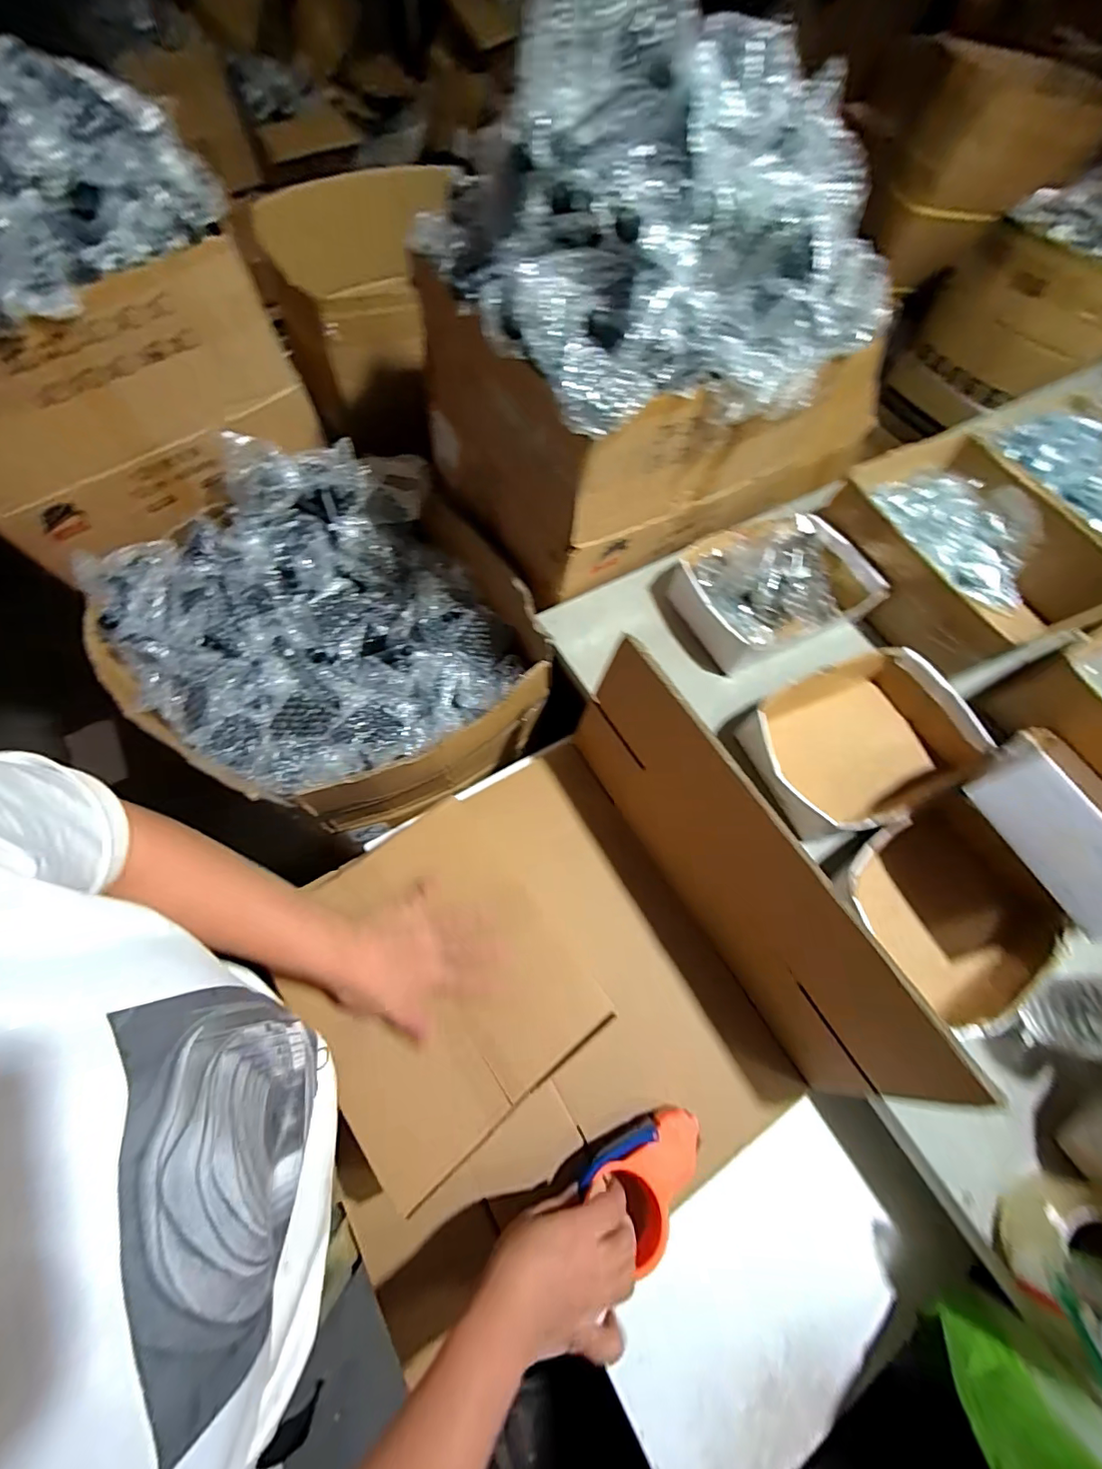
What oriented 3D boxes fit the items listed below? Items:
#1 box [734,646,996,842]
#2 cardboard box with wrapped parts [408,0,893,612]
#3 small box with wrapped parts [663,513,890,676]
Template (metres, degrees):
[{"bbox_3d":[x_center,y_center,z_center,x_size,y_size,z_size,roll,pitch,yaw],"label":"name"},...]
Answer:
[{"bbox_3d":[0.371,0.012,0.630,0.262,0.071,0.187,-18,67,-12],"label":"box"},{"bbox_3d":[0.120,-0.493,0.640,0.465,0.485,0.378,-27,69,-16],"label":"cardboard box with wrapped parts"},{"bbox_3d":[0.310,-0.206,0.724,0.252,0.083,0.190,-20,67,-13],"label":"small box with wrapped parts"}]

